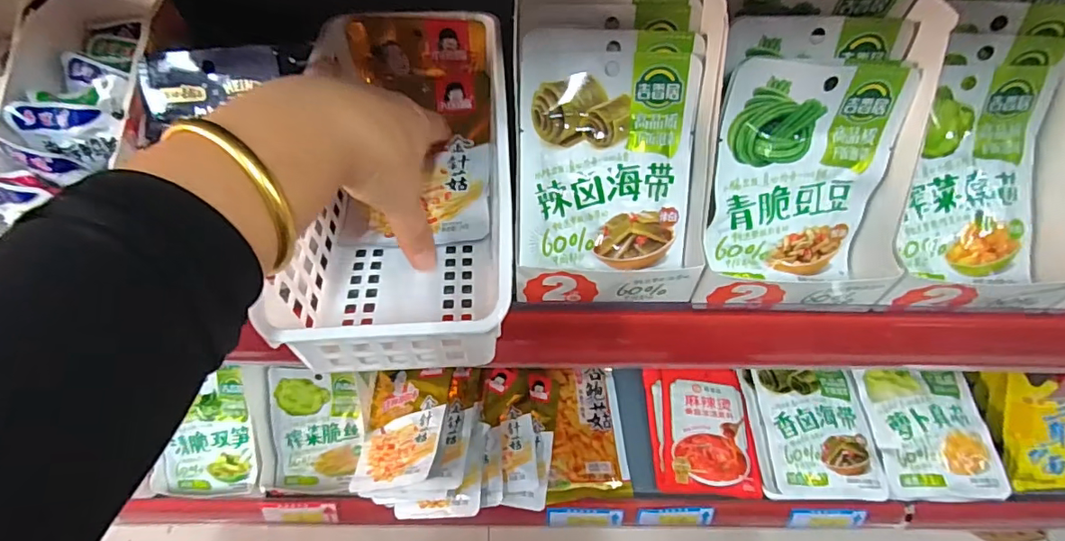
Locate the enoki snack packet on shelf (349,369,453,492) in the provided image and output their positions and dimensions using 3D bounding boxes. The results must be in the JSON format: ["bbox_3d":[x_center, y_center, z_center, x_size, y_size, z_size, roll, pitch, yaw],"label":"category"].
[{"bbox_3d":[-0.143,0.171,0.582,0.104,0.020,0.138,-12,44,20],"label":"enoki snack packet on shelf"}]

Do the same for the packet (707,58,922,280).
[{"bbox_3d":[0.163,-0.059,0.324,0.107,0.132,0.015,0,27,-5],"label":"packet"}]

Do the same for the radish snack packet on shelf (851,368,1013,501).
[{"bbox_3d":[0.479,0.193,0.633,0.127,0.024,0.154,1,57,-1],"label":"radish snack packet on shelf"}]

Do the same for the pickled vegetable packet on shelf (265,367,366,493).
[{"bbox_3d":[-0.249,0.188,0.606,0.102,0.010,0.150,6,100,-6],"label":"pickled vegetable packet on shelf"}]

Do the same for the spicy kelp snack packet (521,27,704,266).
[{"bbox_3d":[0.046,-0.073,0.333,0.107,0.010,0.142,1,101,0],"label":"spicy kelp snack packet"}]

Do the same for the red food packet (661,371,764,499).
[{"bbox_3d":[0.219,0.197,0.657,0.106,0.009,0.153,4,57,1],"label":"red food packet"}]

